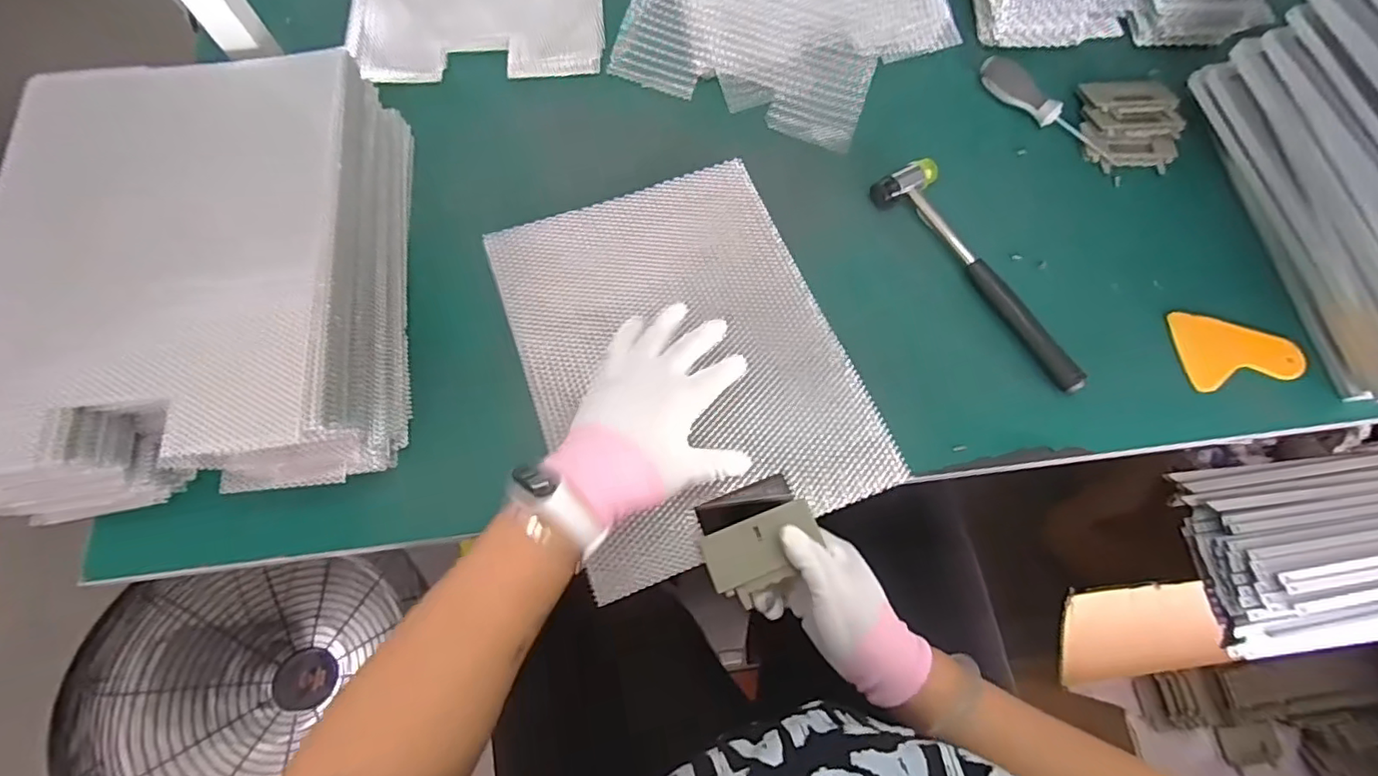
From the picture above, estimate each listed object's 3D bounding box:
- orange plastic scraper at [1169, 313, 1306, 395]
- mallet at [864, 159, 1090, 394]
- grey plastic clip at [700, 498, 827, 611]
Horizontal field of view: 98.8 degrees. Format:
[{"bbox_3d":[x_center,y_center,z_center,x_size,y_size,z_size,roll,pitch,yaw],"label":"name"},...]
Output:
[{"bbox_3d":[0.465,-0.035,0.501,0.093,0.010,0.068,-6,77,0],"label":"orange plastic scraper"},{"bbox_3d":[0.257,-0.102,0.513,0.054,0.027,0.240,-32,73,-11],"label":"mallet"},{"bbox_3d":[0.056,0.121,0.432,0.083,0.009,0.053,-21,71,-7],"label":"grey plastic clip"}]

